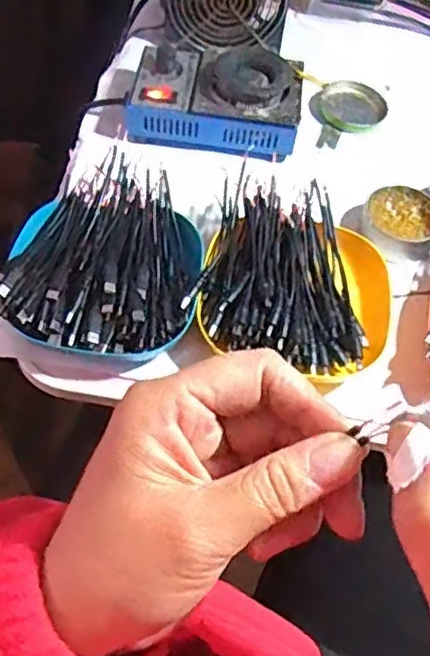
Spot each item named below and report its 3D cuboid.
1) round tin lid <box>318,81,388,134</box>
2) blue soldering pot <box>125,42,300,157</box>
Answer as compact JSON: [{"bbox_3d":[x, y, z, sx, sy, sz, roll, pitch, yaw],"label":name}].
[{"bbox_3d":[0.134,-0.218,0.642,0.059,0.017,0.060,2,58,-3],"label":"round tin lid"},{"bbox_3d":[0.001,-0.207,0.591,0.151,0.063,0.099,10,58,2],"label":"blue soldering pot"}]

